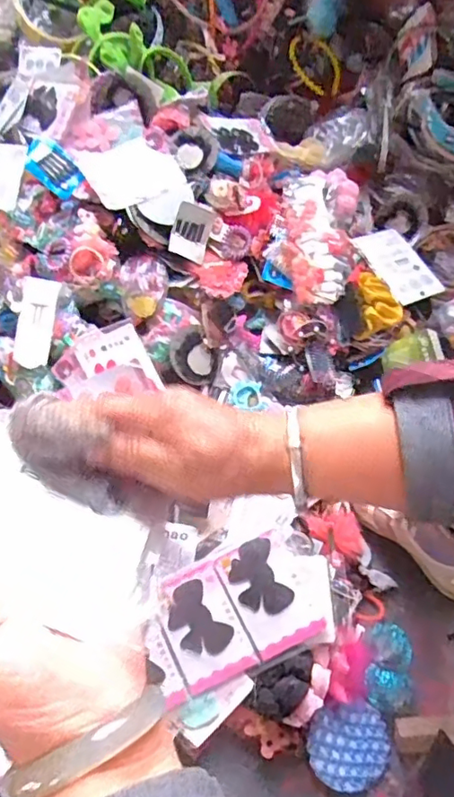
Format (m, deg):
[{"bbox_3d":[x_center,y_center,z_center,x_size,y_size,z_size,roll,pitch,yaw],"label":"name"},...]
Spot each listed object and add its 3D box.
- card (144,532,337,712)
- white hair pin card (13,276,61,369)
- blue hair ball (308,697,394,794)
[{"bbox_3d":[0.010,0.251,0.666,0.225,0.017,0.134,-27,75,3],"label":"card"},{"bbox_3d":[-0.284,-0.113,0.847,0.049,0.008,0.132,10,90,-15],"label":"white hair pin card"},{"bbox_3d":[0.142,0.401,0.659,0.096,0.024,0.086,-4,62,0],"label":"blue hair ball"}]

